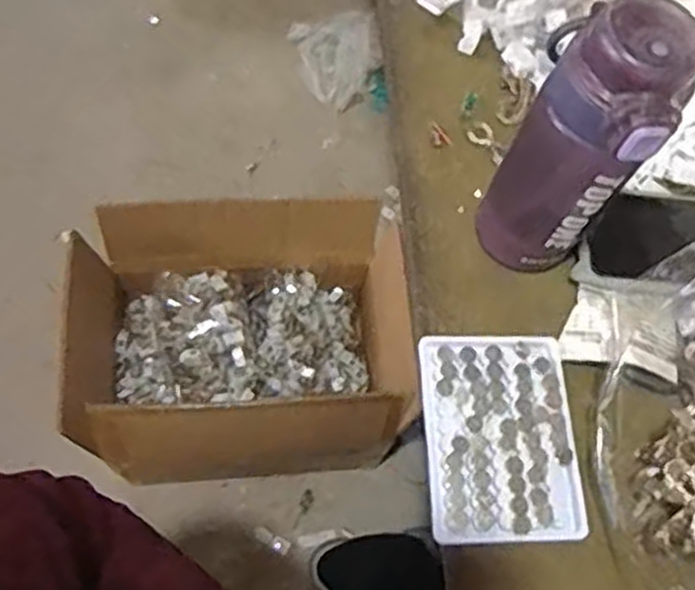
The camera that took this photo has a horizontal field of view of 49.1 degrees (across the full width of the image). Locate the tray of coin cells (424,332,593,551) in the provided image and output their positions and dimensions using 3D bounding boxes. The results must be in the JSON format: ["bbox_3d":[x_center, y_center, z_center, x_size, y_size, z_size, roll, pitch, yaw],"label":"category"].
[{"bbox_3d":[0.099,0.090,0.485,0.097,0.016,0.129,1,66,-6],"label":"tray of coin cells"}]

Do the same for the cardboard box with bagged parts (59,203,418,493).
[{"bbox_3d":[-0.168,0.069,1.052,0.379,0.249,0.318,-4,66,-9],"label":"cardboard box with bagged parts"}]

